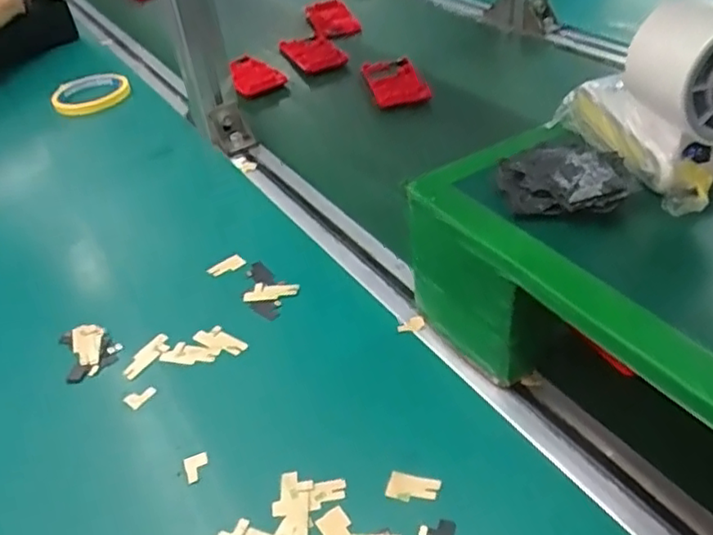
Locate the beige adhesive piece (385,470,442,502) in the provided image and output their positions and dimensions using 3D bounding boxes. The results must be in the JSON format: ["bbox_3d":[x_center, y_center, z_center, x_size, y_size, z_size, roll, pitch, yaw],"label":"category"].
[{"bbox_3d":[0.031,0.121,0.345,0.027,0.005,0.015,7,50,21],"label":"beige adhesive piece"}]

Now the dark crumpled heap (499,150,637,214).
[{"bbox_3d":[0.112,-0.045,0.344,0.069,0.020,0.043,5,41,15],"label":"dark crumpled heap"}]

